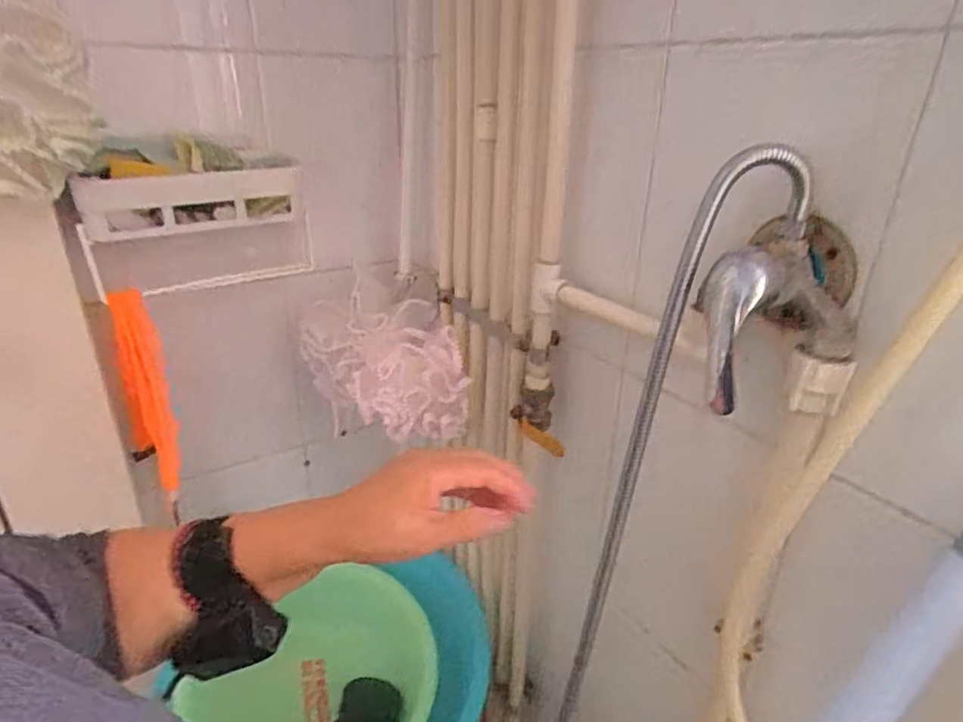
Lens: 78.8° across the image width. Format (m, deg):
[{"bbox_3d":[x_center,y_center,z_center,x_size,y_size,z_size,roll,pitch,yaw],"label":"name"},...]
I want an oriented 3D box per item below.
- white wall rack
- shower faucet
[{"bbox_3d":[-0.350,-0.184,0.733,0.248,0.167,0.127,-12,28,-26],"label":"white wall rack"},{"bbox_3d":[0.212,-0.028,0.431,0.099,0.147,0.089,8,26,15],"label":"shower faucet"}]

